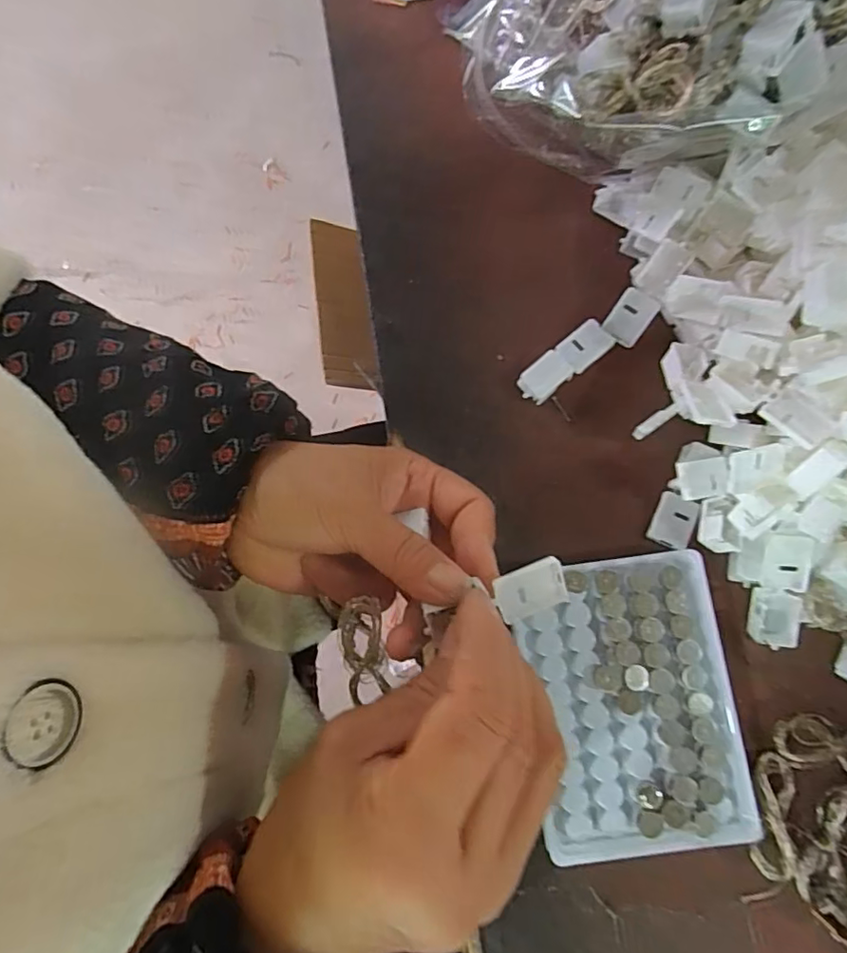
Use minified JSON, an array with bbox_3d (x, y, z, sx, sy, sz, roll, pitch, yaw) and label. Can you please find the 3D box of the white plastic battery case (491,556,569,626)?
[{"bbox_3d":[0.042,0.044,0.221,0.028,0.007,0.021,-21,108,-8],"label":"white plastic battery case"}]

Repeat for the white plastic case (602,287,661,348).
[{"bbox_3d":[0.112,-0.086,0.309,0.021,0.004,0.027,32,115,-3],"label":"white plastic case"}]

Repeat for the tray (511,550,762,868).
[{"bbox_3d":[0.099,0.106,0.270,0.093,0.018,0.128,-8,79,1],"label":"tray"}]

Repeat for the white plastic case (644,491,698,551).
[{"bbox_3d":[0.130,0.023,0.295,0.020,0.004,0.027,23,82,7],"label":"white plastic case"}]

